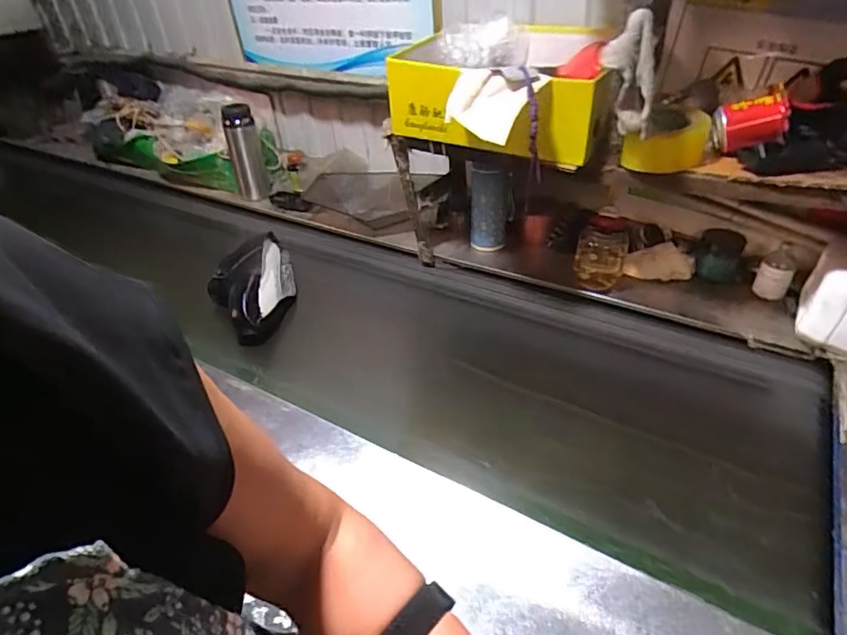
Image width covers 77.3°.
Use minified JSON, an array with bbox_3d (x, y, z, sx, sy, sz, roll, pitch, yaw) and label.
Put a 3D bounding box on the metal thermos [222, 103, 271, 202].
[{"bbox_3d":[-0.422,-0.384,1.260,0.075,0.211,0.078,-16,39,-14],"label":"metal thermos"}]

